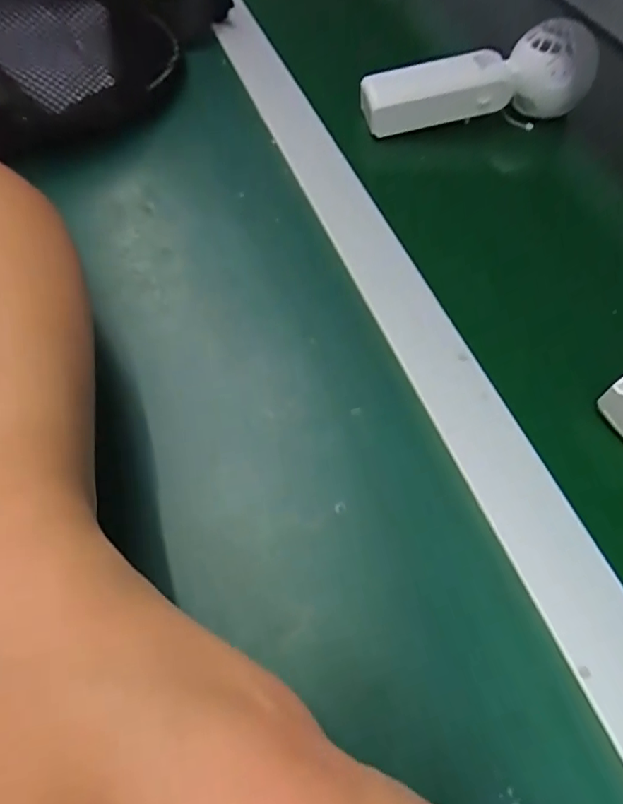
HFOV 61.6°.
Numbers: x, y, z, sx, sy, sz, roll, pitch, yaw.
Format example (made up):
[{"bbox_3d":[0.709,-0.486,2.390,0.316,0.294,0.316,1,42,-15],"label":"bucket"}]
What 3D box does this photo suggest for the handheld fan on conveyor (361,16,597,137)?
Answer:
[{"bbox_3d":[0.126,-0.244,0.392,0.168,0.059,0.040,-8,61,-5],"label":"handheld fan on conveyor"}]

